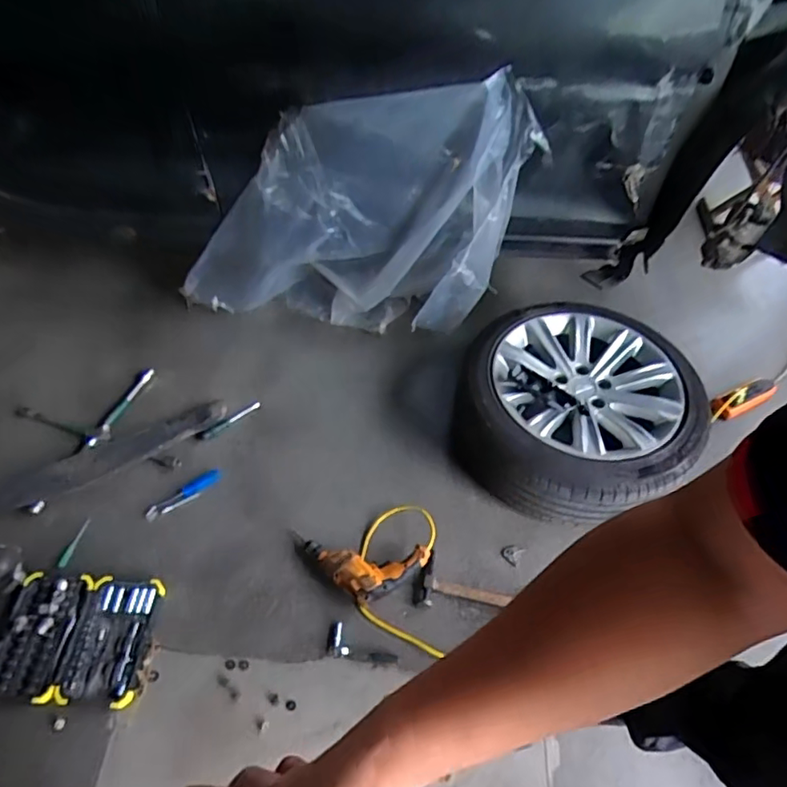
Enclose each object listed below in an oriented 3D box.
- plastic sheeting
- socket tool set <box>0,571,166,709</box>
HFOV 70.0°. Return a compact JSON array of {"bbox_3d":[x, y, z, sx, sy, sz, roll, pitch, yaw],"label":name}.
[{"bbox_3d":[-0.153,-0.459,1.526,0.909,0.749,0.153,13,53,9],"label":"plastic sheeting"},{"bbox_3d":[-0.689,0.525,1.219,0.318,0.034,0.251,4,52,2],"label":"socket tool set"}]

